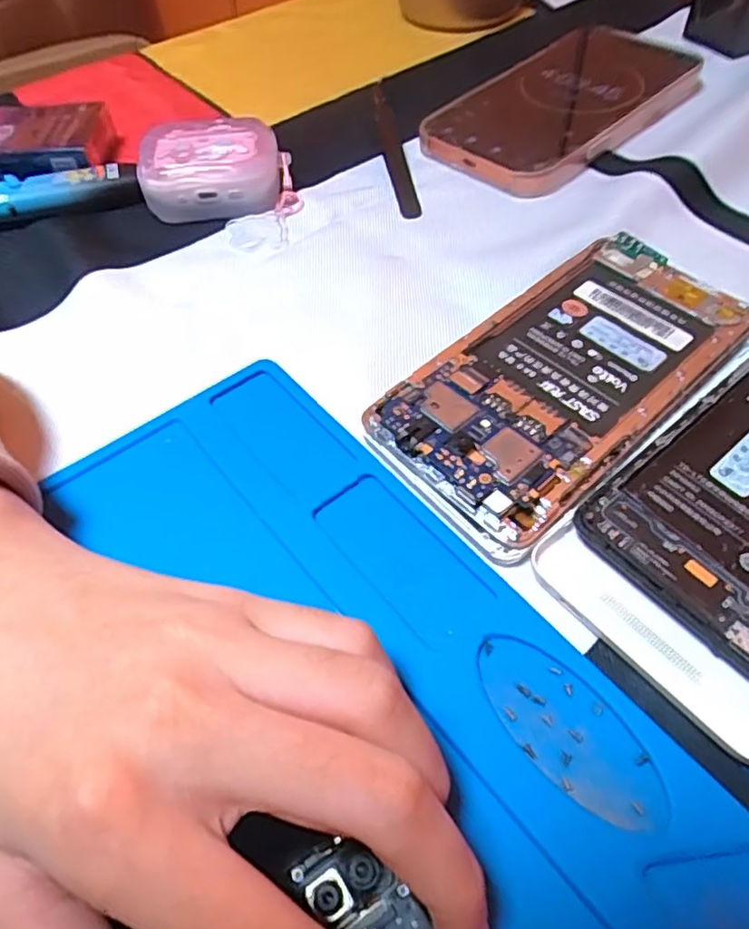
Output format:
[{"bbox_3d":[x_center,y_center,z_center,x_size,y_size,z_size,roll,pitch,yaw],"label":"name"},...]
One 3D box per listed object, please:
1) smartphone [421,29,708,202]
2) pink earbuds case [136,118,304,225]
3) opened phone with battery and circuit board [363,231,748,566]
[{"bbox_3d":[0.103,-0.199,0.343,0.163,0.015,0.083,-40,61,-23],"label":"smartphone"},{"bbox_3d":[-0.075,-0.144,0.306,0.071,0.030,0.045,-3,54,2],"label":"pink earbuds case"},{"bbox_3d":[0.069,-0.032,0.221,0.142,0.013,0.067,-38,61,-22],"label":"opened phone with battery and circuit board"}]

